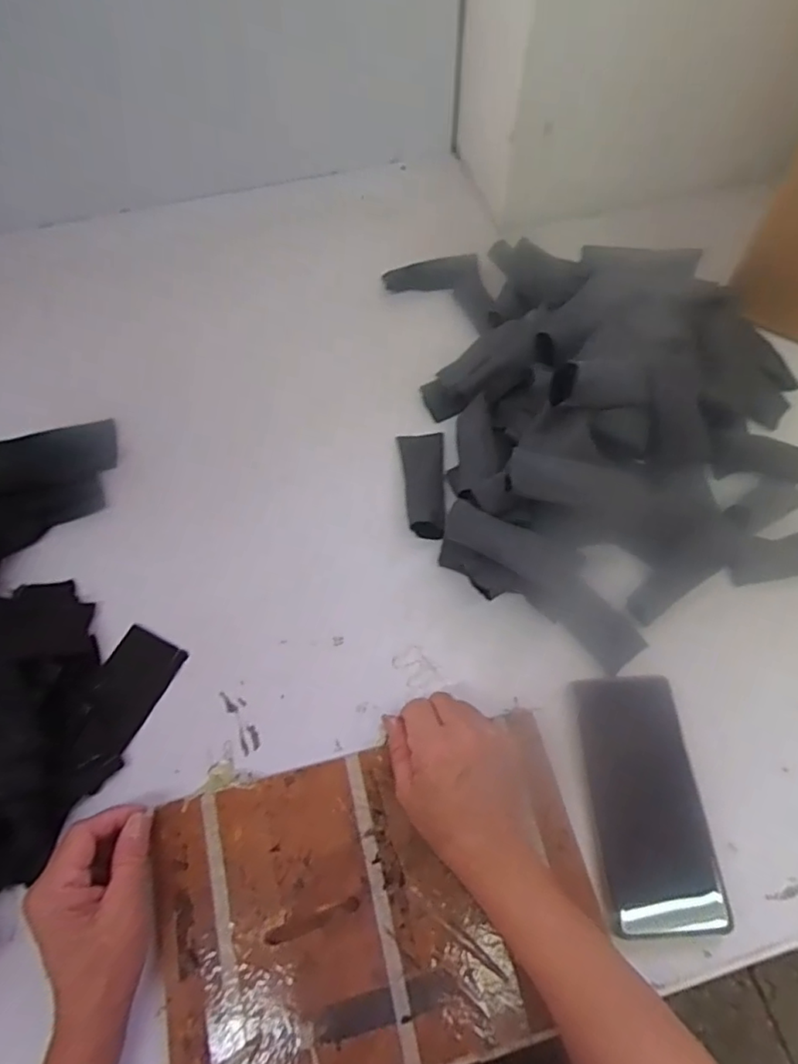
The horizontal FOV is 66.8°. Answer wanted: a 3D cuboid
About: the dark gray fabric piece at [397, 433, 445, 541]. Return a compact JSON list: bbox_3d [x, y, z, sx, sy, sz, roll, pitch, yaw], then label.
[{"bbox_3d":[0.022,-0.043,0.542,0.037,0.020,0.108,-1,53,-1],"label":"dark gray fabric piece"}]

